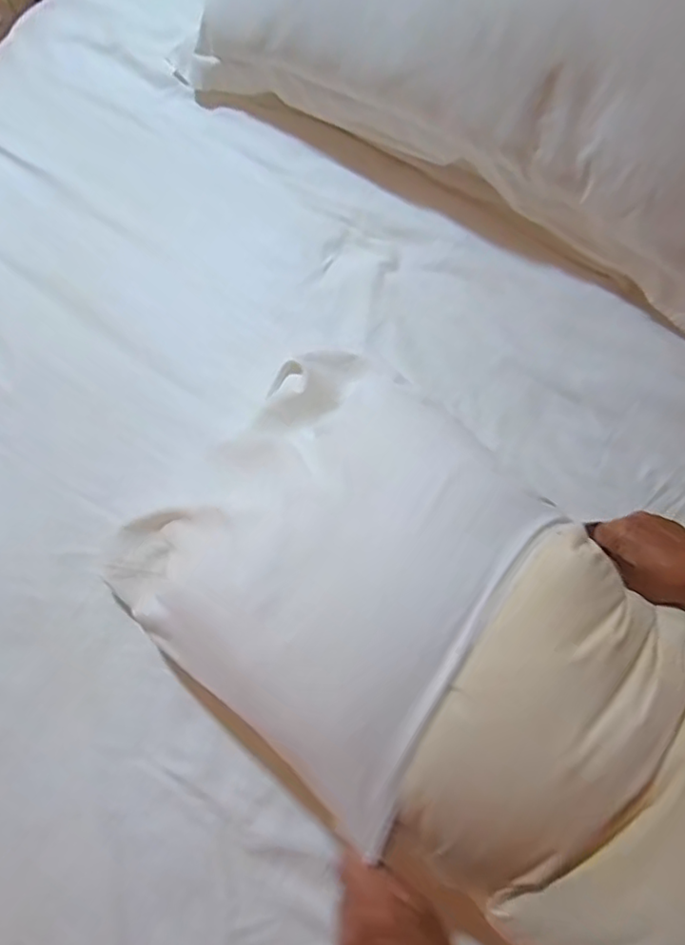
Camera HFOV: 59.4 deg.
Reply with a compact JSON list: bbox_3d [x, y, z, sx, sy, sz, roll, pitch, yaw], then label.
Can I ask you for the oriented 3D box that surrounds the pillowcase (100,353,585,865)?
[{"bbox_3d":[-0.018,0.070,0.629,0.377,0.182,0.398,39,79,11],"label":"pillowcase"}]

